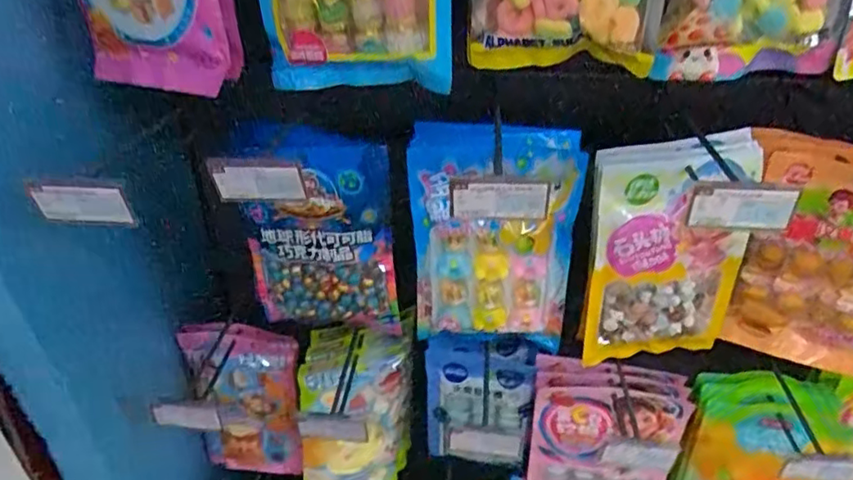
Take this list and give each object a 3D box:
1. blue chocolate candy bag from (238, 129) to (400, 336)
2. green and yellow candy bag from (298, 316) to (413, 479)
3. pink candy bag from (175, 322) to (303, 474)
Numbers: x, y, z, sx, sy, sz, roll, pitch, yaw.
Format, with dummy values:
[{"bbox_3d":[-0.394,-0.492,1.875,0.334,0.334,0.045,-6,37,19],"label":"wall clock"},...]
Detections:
[{"bbox_3d":[-0.113,-0.008,0.647,0.152,0.233,0.037,-2,34,-1],"label":"blue chocolate candy bag"},{"bbox_3d":[-0.091,0.252,0.838,0.163,0.286,0.057,-9,25,-28],"label":"green and yellow candy bag"},{"bbox_3d":[-0.246,0.229,0.848,0.144,0.264,0.034,-3,34,-3],"label":"pink candy bag"}]

